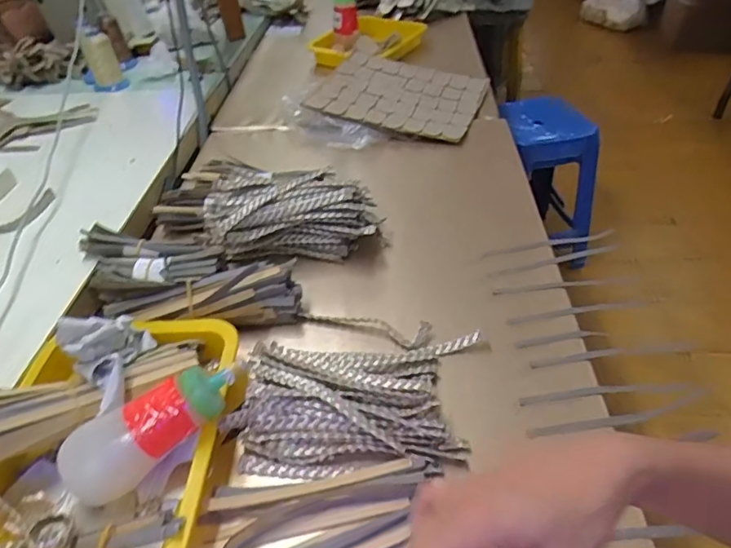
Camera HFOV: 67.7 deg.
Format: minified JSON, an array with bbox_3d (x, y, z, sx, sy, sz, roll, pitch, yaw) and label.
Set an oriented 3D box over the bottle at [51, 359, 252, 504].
[{"bbox_3d":[-0.170,0.122,0.448,0.160,0.052,0.053,-35,47,-10],"label":"bottle"}]

